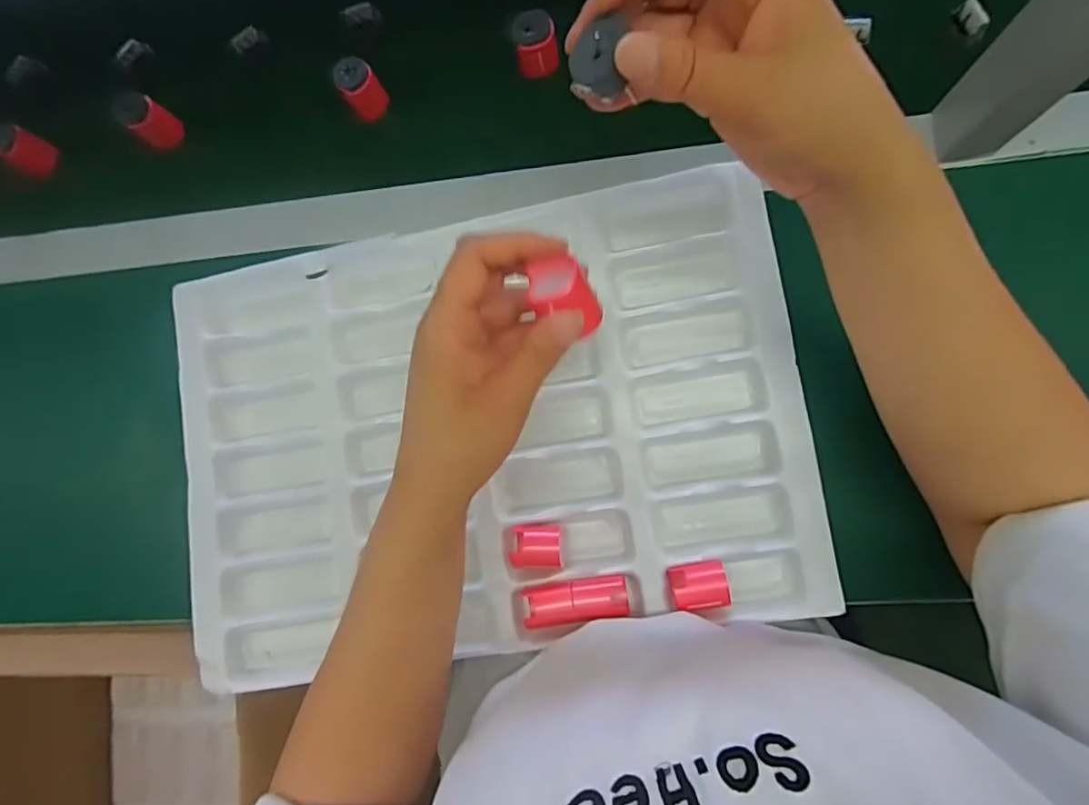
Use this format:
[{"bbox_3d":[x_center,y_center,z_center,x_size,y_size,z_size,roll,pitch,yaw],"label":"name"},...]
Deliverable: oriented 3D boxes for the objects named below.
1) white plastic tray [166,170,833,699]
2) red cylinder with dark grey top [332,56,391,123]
[{"bbox_3d":[-0.048,0.019,0.430,0.450,0.040,0.313,-10,85,7],"label":"white plastic tray"},{"bbox_3d":[-0.148,-0.254,0.469,0.030,0.043,0.026,-35,82,4],"label":"red cylinder with dark grey top"}]

